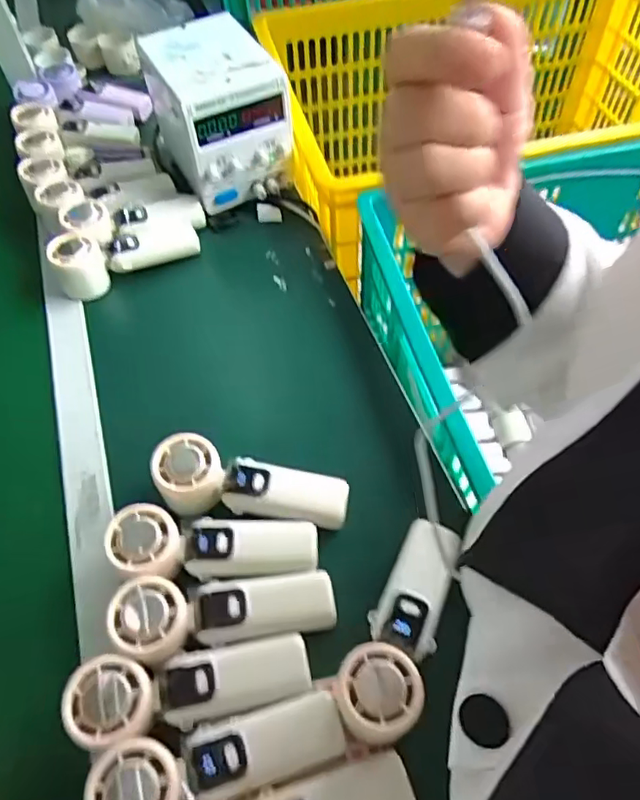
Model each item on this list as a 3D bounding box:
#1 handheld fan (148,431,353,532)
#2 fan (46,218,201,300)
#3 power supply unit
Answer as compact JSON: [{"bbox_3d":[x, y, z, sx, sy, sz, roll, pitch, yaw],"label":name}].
[{"bbox_3d":[-0.061,0.077,0.497,0.169,0.039,0.059,13,57,-4],"label":"handheld fan"},{"bbox_3d":[-0.226,-0.174,0.670,0.167,0.067,0.053,-21,58,-11],"label":"fan"},{"bbox_3d":[-0.128,-0.369,0.709,0.128,0.137,0.177,-22,58,-12],"label":"power supply unit"}]

